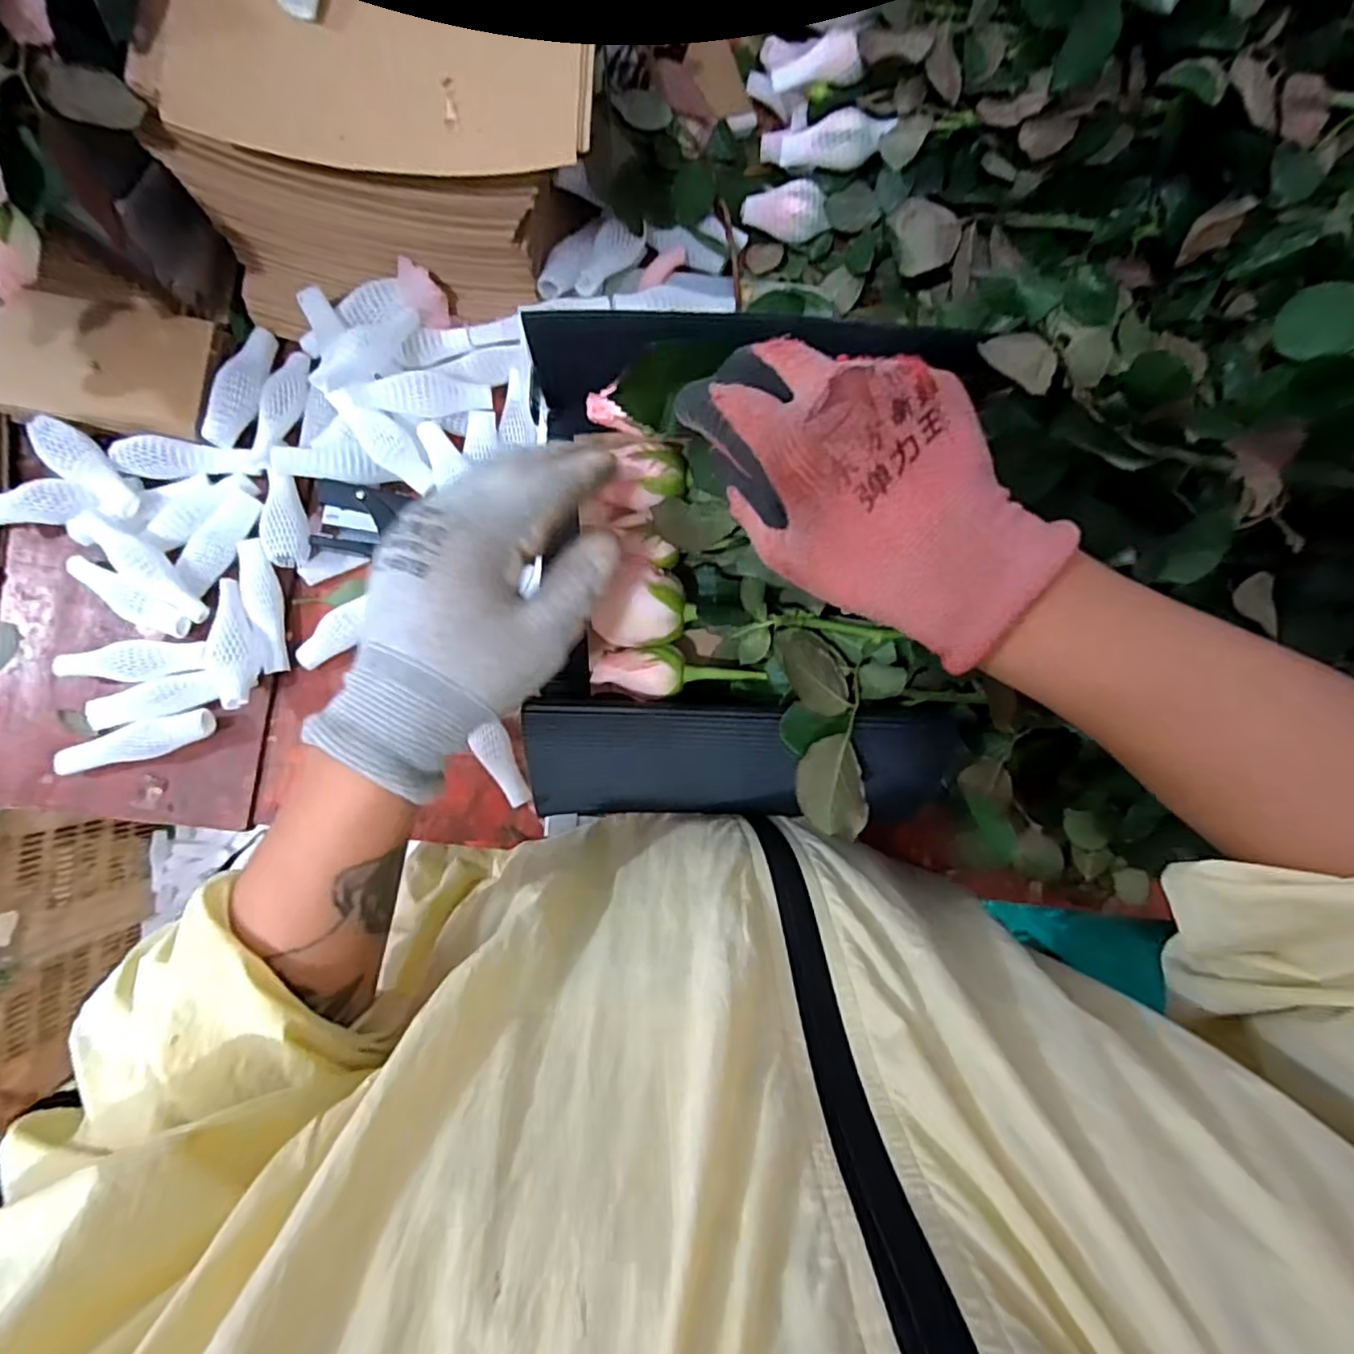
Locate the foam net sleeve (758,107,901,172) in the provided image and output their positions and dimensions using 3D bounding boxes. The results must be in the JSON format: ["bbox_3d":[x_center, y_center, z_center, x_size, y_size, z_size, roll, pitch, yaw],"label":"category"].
[{"bbox_3d":[0.098,-0.386,0.461,0.113,0.027,0.036,27,82,35],"label":"foam net sleeve"}]

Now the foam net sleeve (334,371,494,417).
[{"bbox_3d":[-0.175,-0.194,0.434,0.091,0.019,0.022,-6,86,-19],"label":"foam net sleeve"}]

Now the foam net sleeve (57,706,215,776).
[{"bbox_3d":[-0.359,0.043,0.423,0.101,0.029,0.025,-11,87,-7],"label":"foam net sleeve"}]

